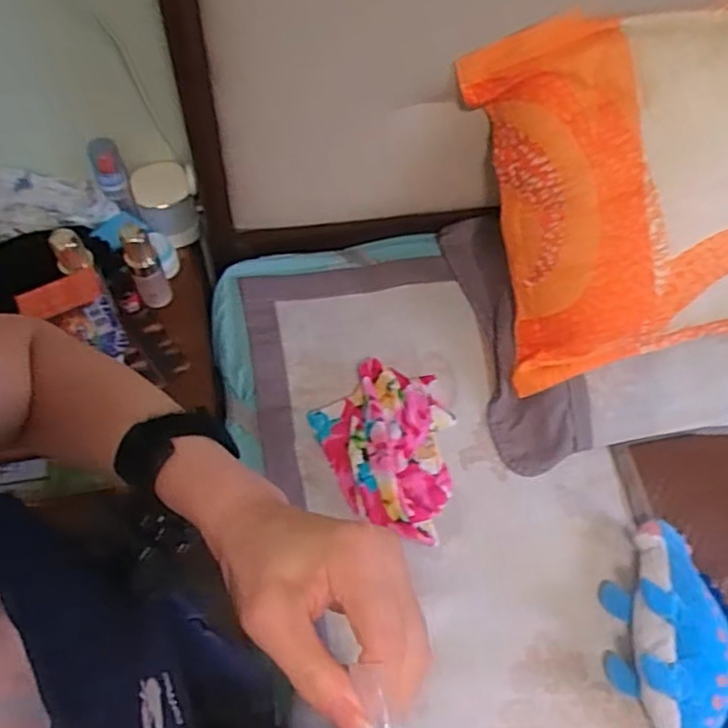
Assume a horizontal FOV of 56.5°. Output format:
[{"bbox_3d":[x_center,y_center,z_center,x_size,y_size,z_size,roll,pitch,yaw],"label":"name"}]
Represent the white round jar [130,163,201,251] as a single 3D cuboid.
[{"bbox_3d":[-0.314,-0.252,1.081,0.081,0.107,0.082,2,63,-3],"label":"white round jar"}]

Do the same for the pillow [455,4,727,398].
[{"bbox_3d":[0.429,-0.226,0.917,0.513,0.493,0.123,-13,26,4],"label":"pillow"}]

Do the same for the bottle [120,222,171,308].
[{"bbox_3d":[-0.321,-0.141,0.996,0.044,0.148,0.044,2,63,-3],"label":"bottle"}]

